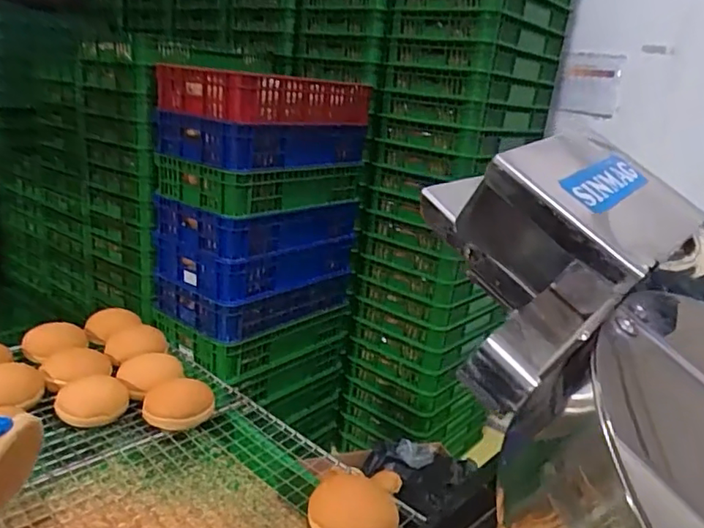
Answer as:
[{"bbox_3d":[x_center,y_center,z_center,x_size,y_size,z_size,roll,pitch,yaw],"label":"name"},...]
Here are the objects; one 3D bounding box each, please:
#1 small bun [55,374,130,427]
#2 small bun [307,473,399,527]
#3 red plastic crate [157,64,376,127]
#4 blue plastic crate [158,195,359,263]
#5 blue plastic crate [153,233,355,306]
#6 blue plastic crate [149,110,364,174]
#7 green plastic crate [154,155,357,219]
[{"bbox_3d":[-0.443,0.231,0.974,0.115,0.035,0.104,4,18,-6],"label":"small bun"},{"bbox_3d":[0.004,0.334,0.775,0.121,0.044,0.109,10,18,13],"label":"small bun"},{"bbox_3d":[-0.256,-0.528,1.819,0.405,0.132,0.594,16,20,27],"label":"red plastic crate"},{"bbox_3d":[-0.306,-0.147,1.948,0.366,0.147,0.591,17,21,32],"label":"blue plastic crate"},{"bbox_3d":[-0.316,-0.032,1.961,0.359,0.137,0.580,17,21,32],"label":"blue plastic crate"},{"bbox_3d":[-0.267,-0.399,1.844,0.370,0.125,0.589,17,21,32],"label":"blue plastic crate"},{"bbox_3d":[-0.285,-0.280,1.903,0.361,0.125,0.607,17,21,32],"label":"green plastic crate"}]

